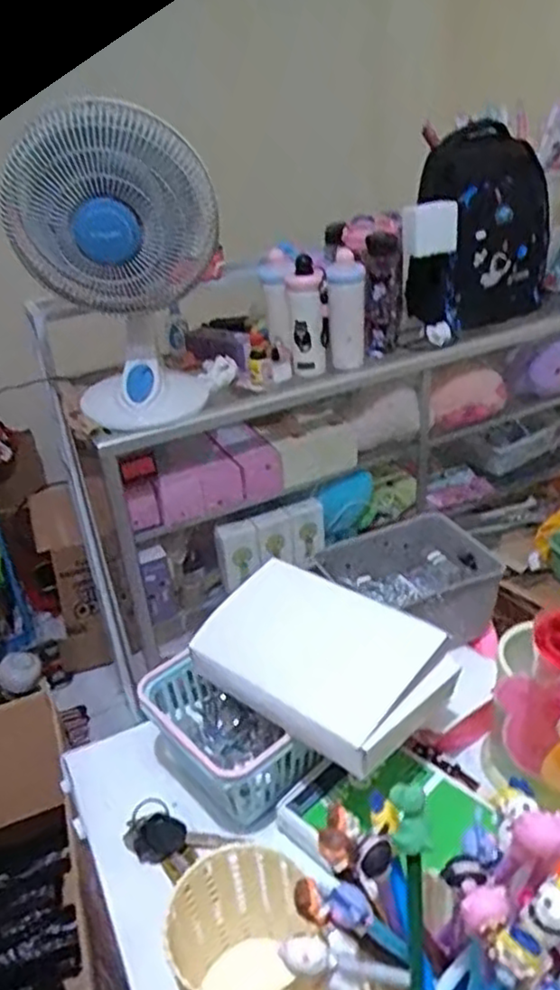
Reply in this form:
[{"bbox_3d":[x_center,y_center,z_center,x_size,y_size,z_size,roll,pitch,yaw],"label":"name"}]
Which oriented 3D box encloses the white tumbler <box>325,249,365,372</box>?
[{"bbox_3d":[0.136,-0.372,1.454,0.061,0.228,0.080,5,32,18],"label":"white tumbler"}]

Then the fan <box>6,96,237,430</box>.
[{"bbox_3d":[-0.272,-0.403,1.290,0.334,0.527,0.418,-11,30,-8],"label":"fan"}]

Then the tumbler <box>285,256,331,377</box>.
[{"bbox_3d":[0.056,-0.354,1.426,0.079,0.219,0.073,-3,30,5],"label":"tumbler"}]

